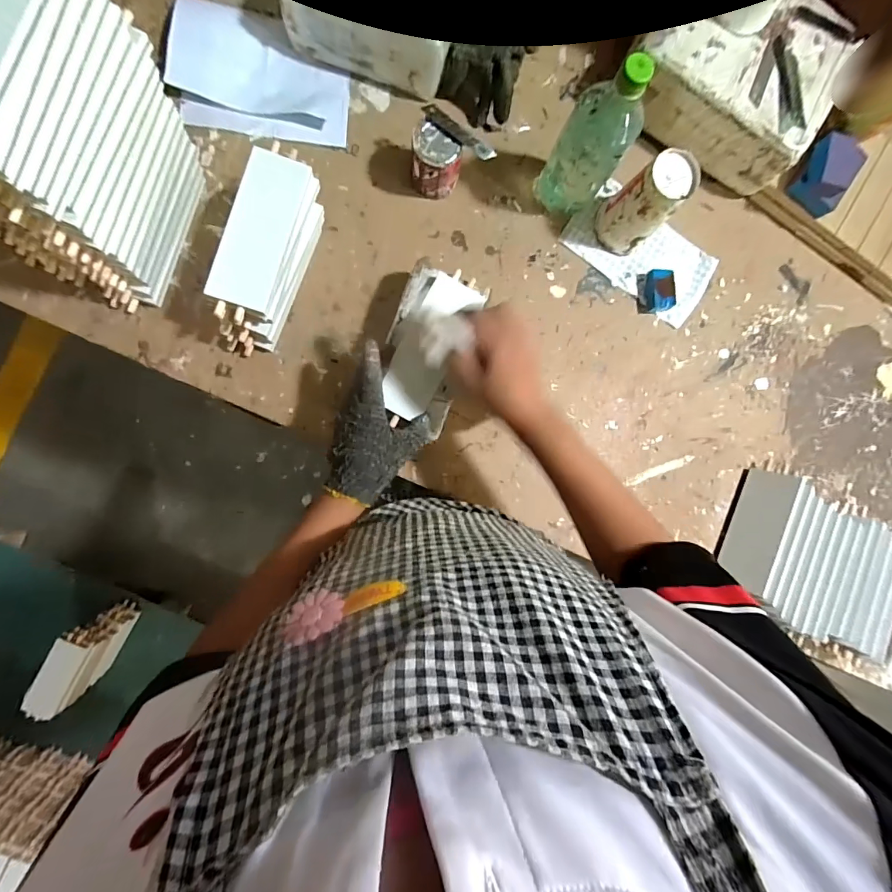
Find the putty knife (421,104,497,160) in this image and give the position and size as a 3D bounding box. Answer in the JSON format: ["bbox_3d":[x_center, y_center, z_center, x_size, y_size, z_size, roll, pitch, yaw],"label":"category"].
[{"bbox_3d":[0.017,-0.379,0.525,0.099,0.012,0.018,31,88,-7],"label":"putty knife"}]

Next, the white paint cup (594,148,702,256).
[{"bbox_3d":[0.256,-0.319,0.567,0.076,0.124,0.067,44,82,-5],"label":"white paint cup"}]

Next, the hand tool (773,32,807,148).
[{"bbox_3d":[0.446,-0.459,0.559,0.033,0.012,0.131,-8,93,-6],"label":"hand tool"}]

